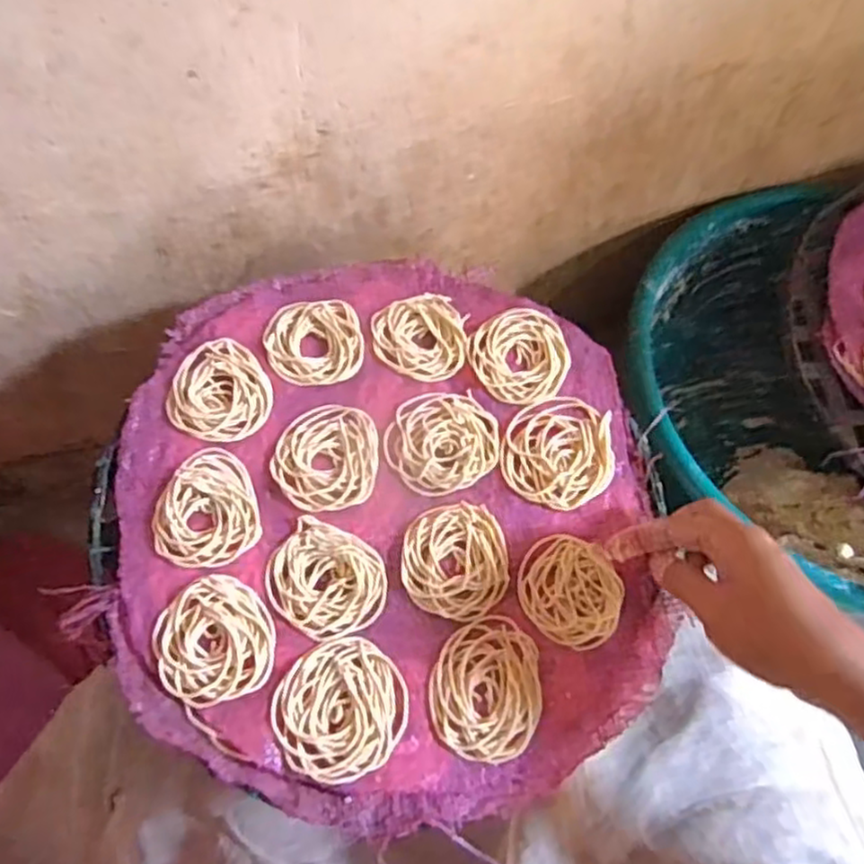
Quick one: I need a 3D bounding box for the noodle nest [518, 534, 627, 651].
[{"bbox_3d":[0.083,0.095,0.436,0.058,0.009,0.067,-25,68,-15],"label":"noodle nest"}]

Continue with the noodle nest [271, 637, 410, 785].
[{"bbox_3d":[-0.049,0.150,0.395,0.070,0.008,0.070,-12,65,-9],"label":"noodle nest"}]

